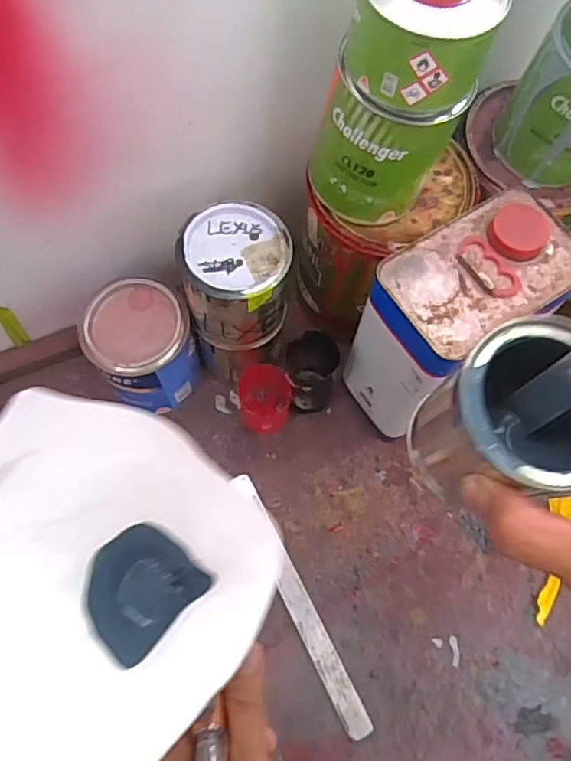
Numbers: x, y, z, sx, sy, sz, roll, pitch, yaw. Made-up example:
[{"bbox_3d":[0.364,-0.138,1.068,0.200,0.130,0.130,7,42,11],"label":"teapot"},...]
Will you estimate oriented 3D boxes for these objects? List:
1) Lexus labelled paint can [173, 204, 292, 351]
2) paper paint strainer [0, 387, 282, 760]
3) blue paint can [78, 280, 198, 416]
[{"bbox_3d":[-0.046,-0.095,0.568,0.097,0.119,0.098,0,70,-1],"label":"Lexus labelled paint can"},{"bbox_3d":[-0.069,0.076,0.222,0.112,0.067,0.117,36,72,12],"label":"paper paint strainer"},{"bbox_3d":[-0.154,-0.031,0.639,0.100,0.136,0.108,0,70,-1],"label":"blue paint can"}]

